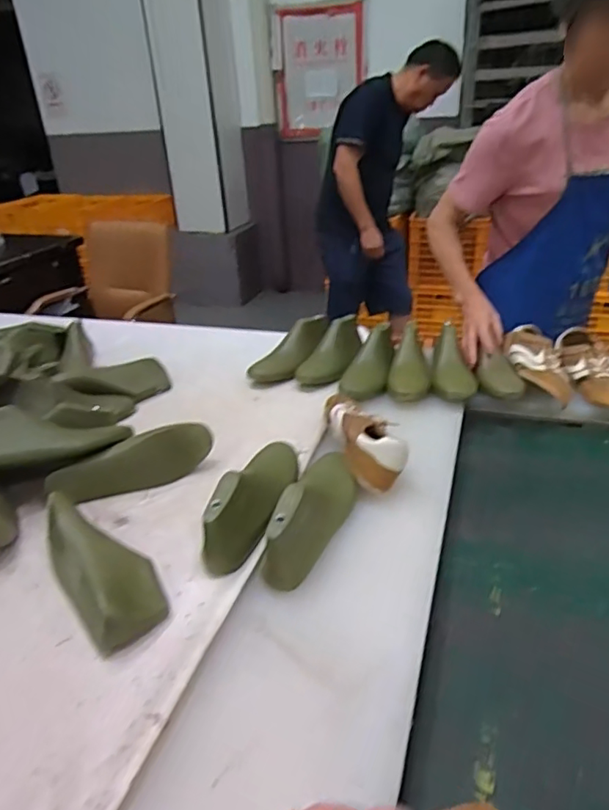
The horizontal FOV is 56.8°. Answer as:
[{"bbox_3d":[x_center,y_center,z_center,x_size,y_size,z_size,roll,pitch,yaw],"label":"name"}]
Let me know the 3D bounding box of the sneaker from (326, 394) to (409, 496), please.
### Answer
[{"bbox_3d":[0.094,0.047,0.977,0.093,0.081,0.266,-10,29,-10],"label":"sneaker"}]

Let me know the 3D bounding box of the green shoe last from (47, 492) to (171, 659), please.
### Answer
[{"bbox_3d":[-0.270,0.201,0.738,0.100,0.077,0.234,-23,35,-32],"label":"green shoe last"}]

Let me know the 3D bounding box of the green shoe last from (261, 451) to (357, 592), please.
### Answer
[{"bbox_3d":[0.019,0.140,0.800,0.091,0.094,0.262,3,30,13],"label":"green shoe last"}]

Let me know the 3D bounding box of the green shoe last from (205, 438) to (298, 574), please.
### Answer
[{"bbox_3d":[-0.069,0.122,0.842,0.074,0.093,0.274,3,30,13],"label":"green shoe last"}]

